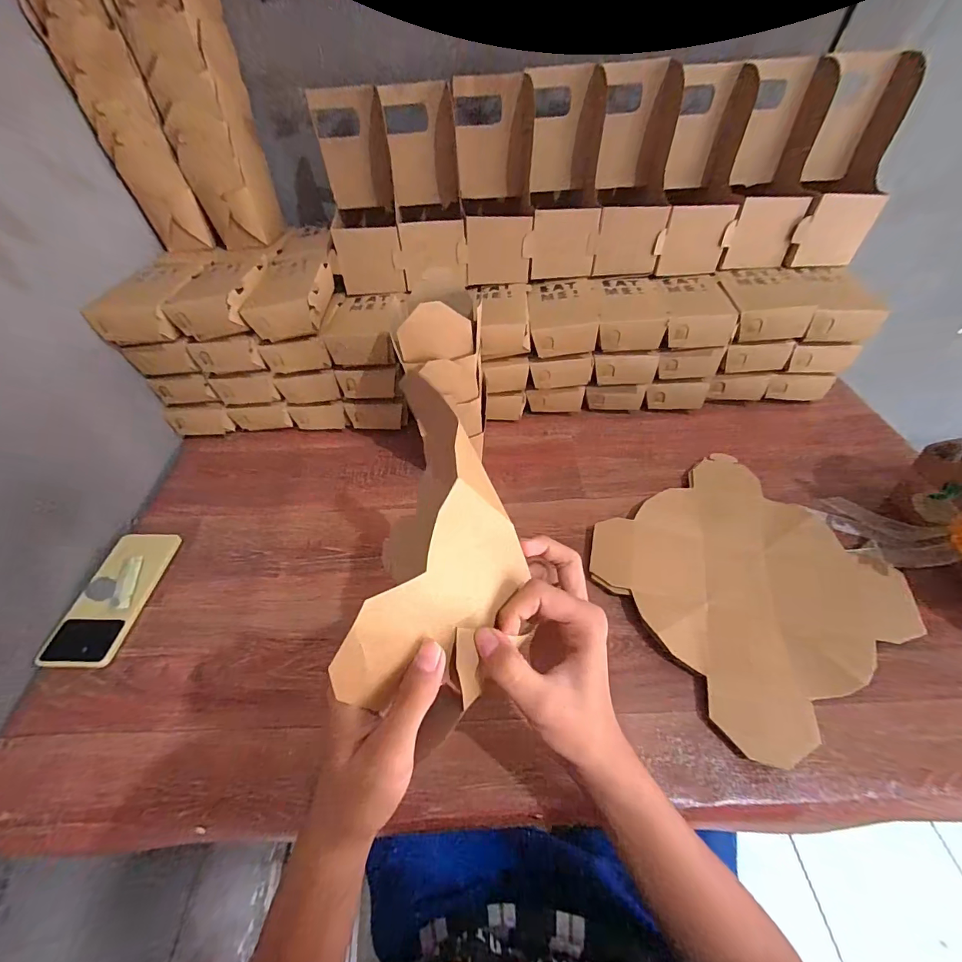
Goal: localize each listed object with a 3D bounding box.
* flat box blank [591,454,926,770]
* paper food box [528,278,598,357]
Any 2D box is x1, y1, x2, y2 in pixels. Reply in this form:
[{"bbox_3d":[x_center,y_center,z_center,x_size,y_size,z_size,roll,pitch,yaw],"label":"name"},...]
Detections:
[{"bbox_3d":[0.284,0.102,0.464,0.260,0.020,0.257,-26,53,-17],"label":"flat box blank"},{"bbox_3d":[0.116,-0.239,0.621,0.094,0.047,0.135,0,49,3],"label":"paper food box"}]

